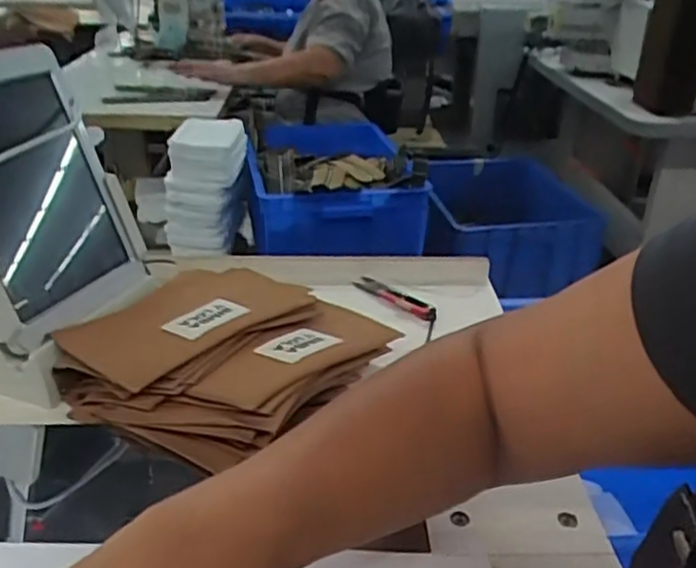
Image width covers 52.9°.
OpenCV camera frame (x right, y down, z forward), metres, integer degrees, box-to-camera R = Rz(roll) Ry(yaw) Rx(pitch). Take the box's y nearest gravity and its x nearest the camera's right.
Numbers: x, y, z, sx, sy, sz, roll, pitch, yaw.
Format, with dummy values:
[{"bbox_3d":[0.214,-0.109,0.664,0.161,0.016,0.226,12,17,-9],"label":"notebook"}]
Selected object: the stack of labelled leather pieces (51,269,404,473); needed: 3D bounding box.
[{"bbox_3d":[-0.095,0.051,0.544,0.202,0.047,0.203,18,32,29],"label":"stack of labelled leather pieces"}]

